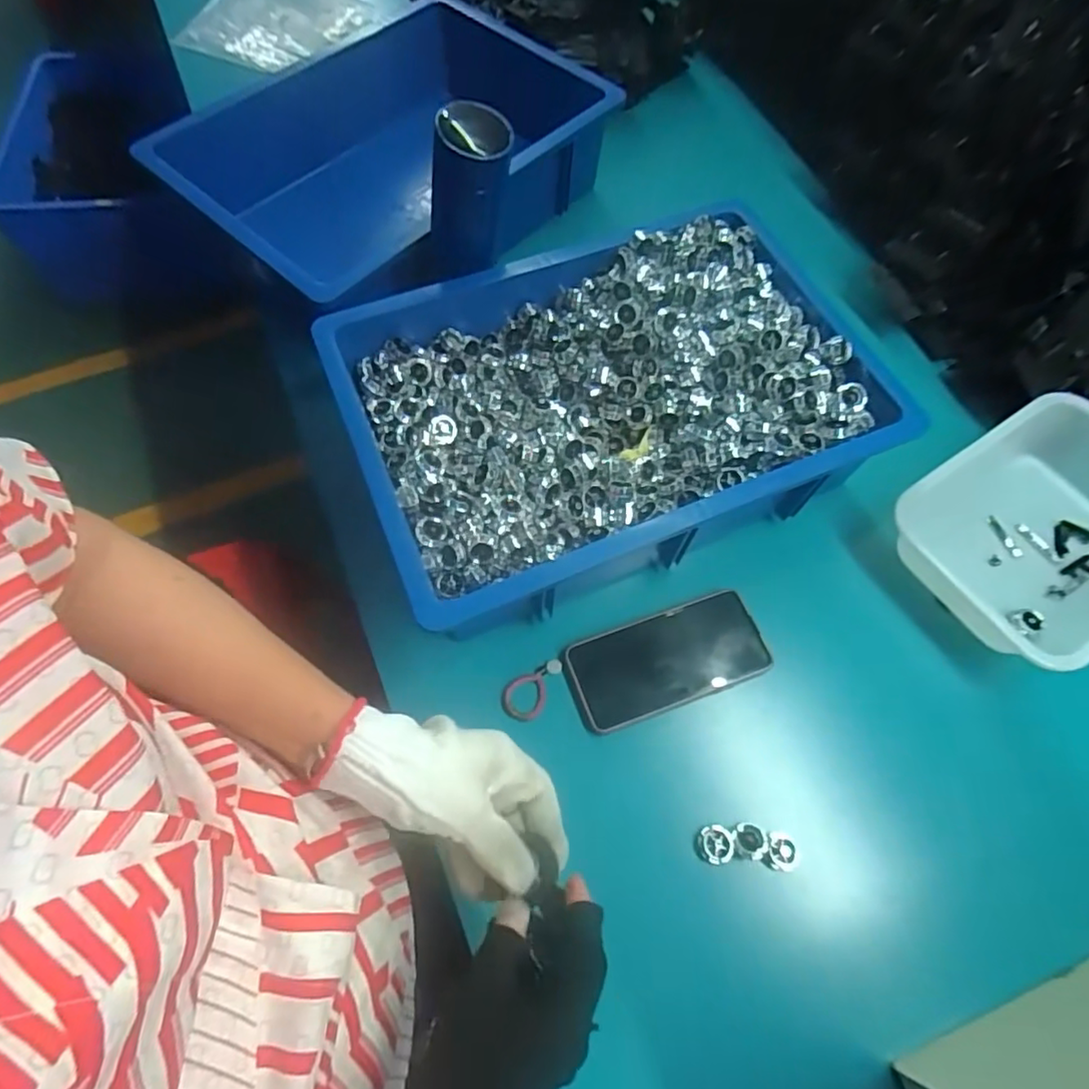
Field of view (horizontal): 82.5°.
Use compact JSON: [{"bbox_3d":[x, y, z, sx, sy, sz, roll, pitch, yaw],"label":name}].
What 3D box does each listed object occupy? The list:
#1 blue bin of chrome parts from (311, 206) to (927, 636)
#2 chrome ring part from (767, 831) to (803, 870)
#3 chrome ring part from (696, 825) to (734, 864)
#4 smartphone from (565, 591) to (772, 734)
[{"bbox_3d":[0.060,-0.131,0.572,0.435,0.101,0.310,-22,68,-10],"label":"blue bin of chrome parts"},{"bbox_3d":[0.179,0.232,0.469,0.022,0.017,0.026,2,66,1],"label":"chrome ring part"},{"bbox_3d":[0.130,0.231,0.480,0.026,0.026,0.026,0,66,0],"label":"chrome ring part"},{"bbox_3d":[0.106,0.098,0.534,0.167,0.006,0.079,-18,63,-10],"label":"smartphone"}]

